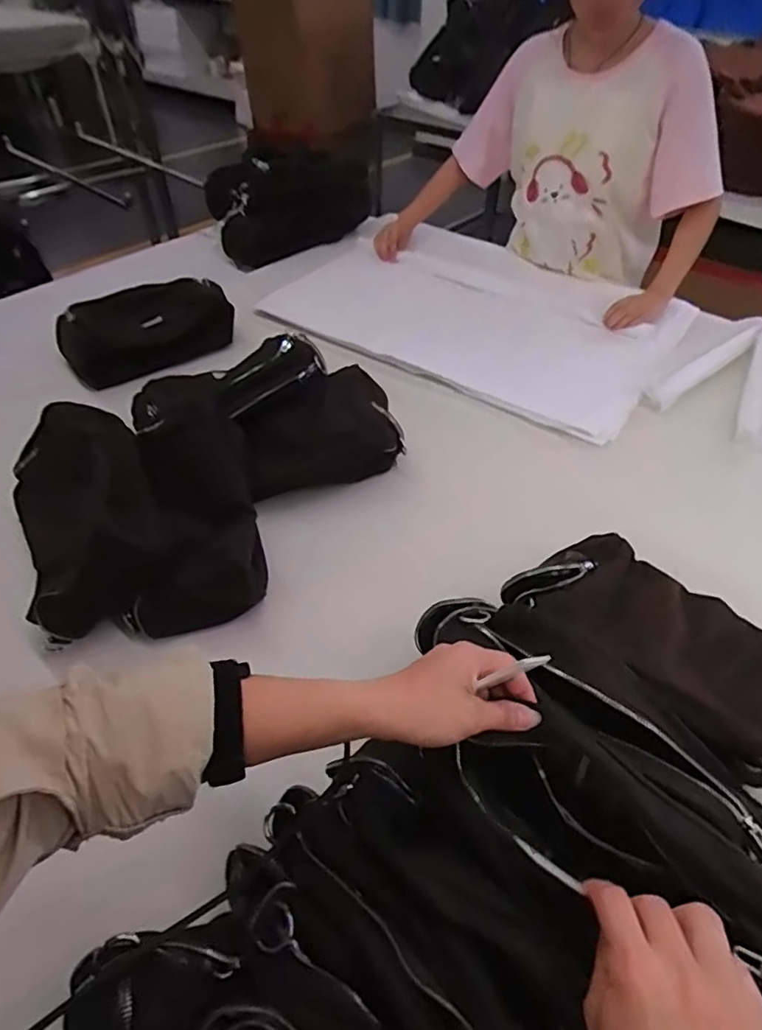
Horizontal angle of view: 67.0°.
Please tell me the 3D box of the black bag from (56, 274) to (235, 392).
[{"bbox_3d":[-0.410,-0.326,1.006,0.282,0.085,0.147,-31,54,-27],"label":"black bag"}]

